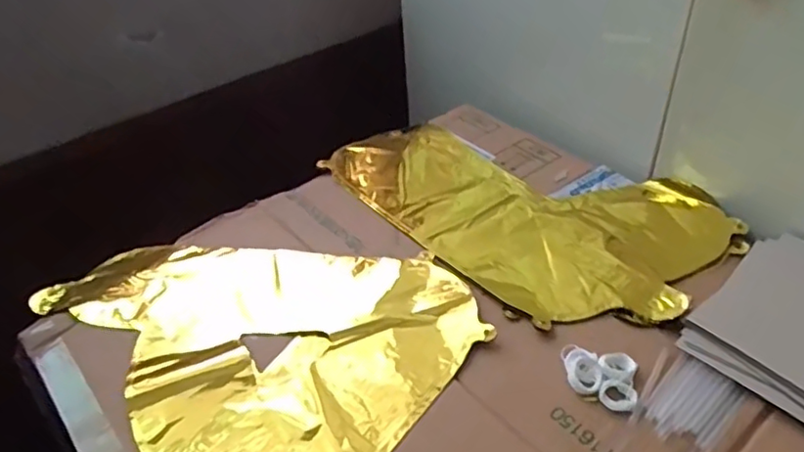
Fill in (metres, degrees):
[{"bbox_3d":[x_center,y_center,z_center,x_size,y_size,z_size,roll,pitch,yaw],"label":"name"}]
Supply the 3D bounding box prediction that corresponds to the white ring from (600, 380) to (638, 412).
[{"bbox_3d":[0.159,0.126,0.460,0.025,0.008,0.021,30,51,33],"label":"white ring"}]

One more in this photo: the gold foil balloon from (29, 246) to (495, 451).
[{"bbox_3d":[-0.152,0.098,0.520,0.355,0.010,0.345,28,51,32],"label":"gold foil balloon"}]

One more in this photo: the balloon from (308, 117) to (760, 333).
[{"bbox_3d":[0.119,-0.030,0.660,0.258,0.024,0.397,-34,49,-30],"label":"balloon"}]

